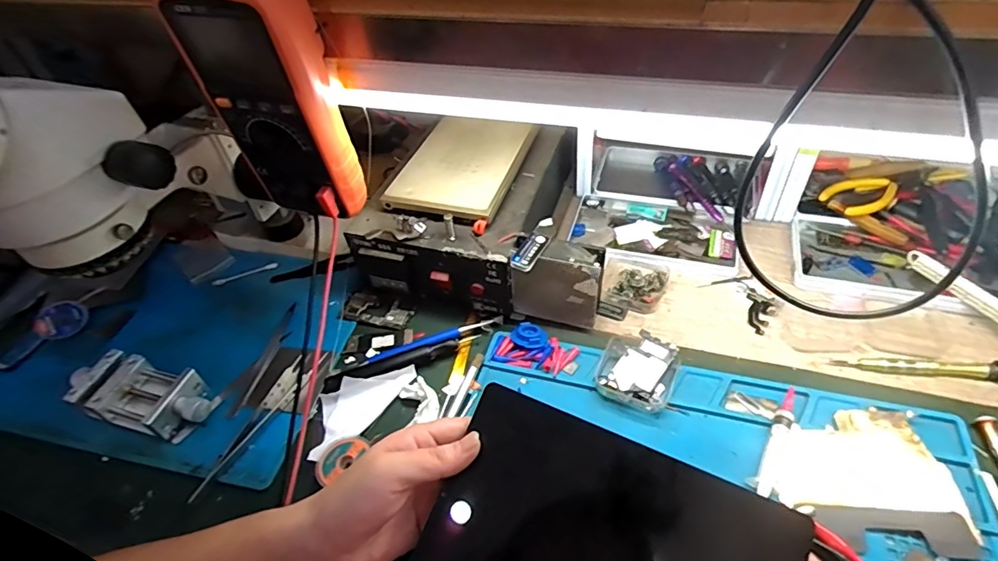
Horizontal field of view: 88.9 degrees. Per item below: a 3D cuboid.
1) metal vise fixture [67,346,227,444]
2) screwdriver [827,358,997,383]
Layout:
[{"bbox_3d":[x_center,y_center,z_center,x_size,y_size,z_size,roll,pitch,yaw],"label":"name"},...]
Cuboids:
[{"bbox_3d":[-0.318,0.104,0.457,0.129,0.037,0.059,11,49,17],"label":"metal vise fixture"},{"bbox_3d":[0.351,0.073,0.426,0.126,0.012,0.014,1,47,9],"label":"screwdriver"}]

